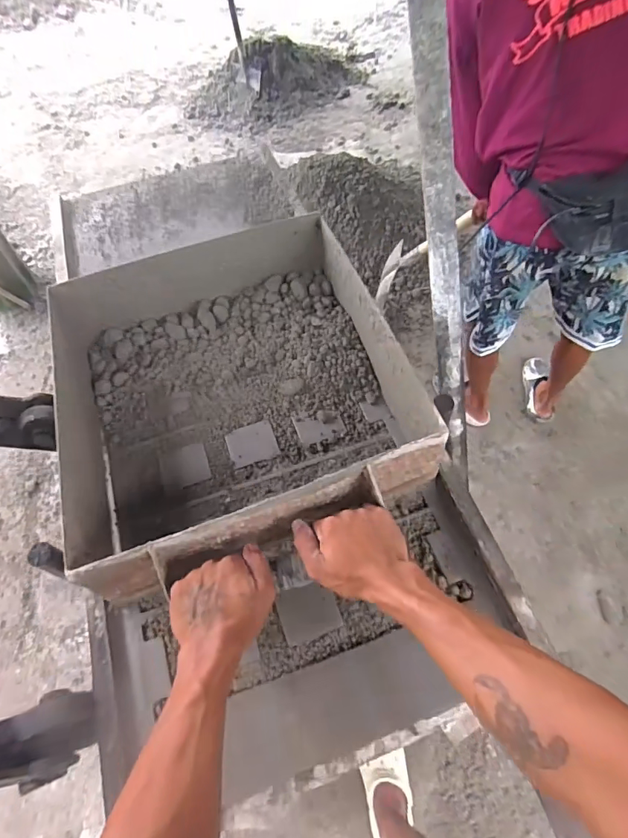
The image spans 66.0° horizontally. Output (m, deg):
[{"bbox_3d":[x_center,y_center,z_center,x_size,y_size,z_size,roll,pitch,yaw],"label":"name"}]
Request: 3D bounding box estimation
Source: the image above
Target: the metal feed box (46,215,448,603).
[{"bbox_3d":[-0.127,-0.071,0.718,0.459,0.143,0.529,-21,59,-9],"label":"metal feed box"}]

